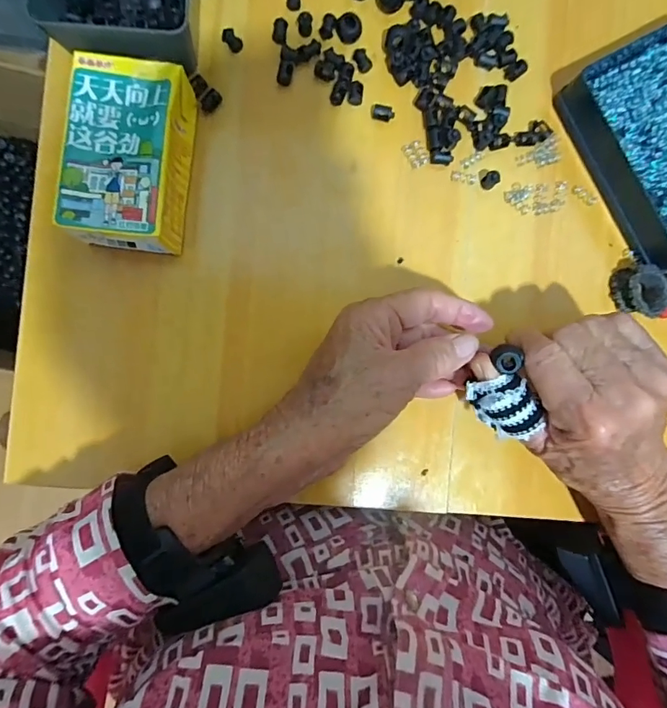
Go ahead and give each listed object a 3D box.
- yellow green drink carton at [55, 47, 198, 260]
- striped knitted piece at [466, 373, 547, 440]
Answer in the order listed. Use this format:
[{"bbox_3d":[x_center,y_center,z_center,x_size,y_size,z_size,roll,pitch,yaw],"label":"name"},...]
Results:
[{"bbox_3d":[-0.127,-0.122,0.280,0.063,0.045,0.105,8,88,-3],"label":"yellow green drink carton"},{"bbox_3d":[0.100,0.030,0.256,0.029,0.020,0.043,-37,91,-3],"label":"striped knitted piece"}]

